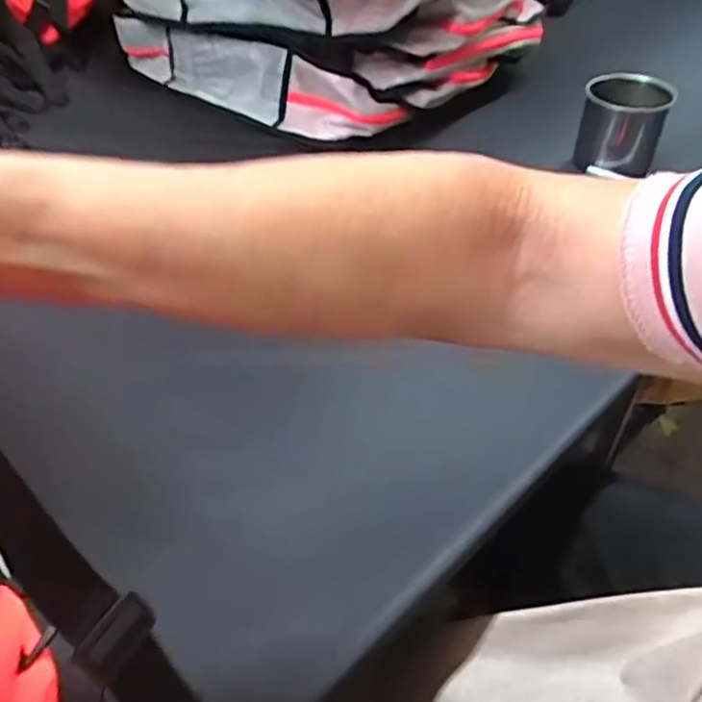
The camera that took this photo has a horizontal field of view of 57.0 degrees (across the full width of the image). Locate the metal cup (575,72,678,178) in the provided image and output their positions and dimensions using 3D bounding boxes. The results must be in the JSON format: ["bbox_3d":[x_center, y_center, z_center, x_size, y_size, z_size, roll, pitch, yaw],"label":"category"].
[{"bbox_3d":[0.342,-0.288,0.815,0.099,0.088,0.101,15,47,15],"label":"metal cup"}]

